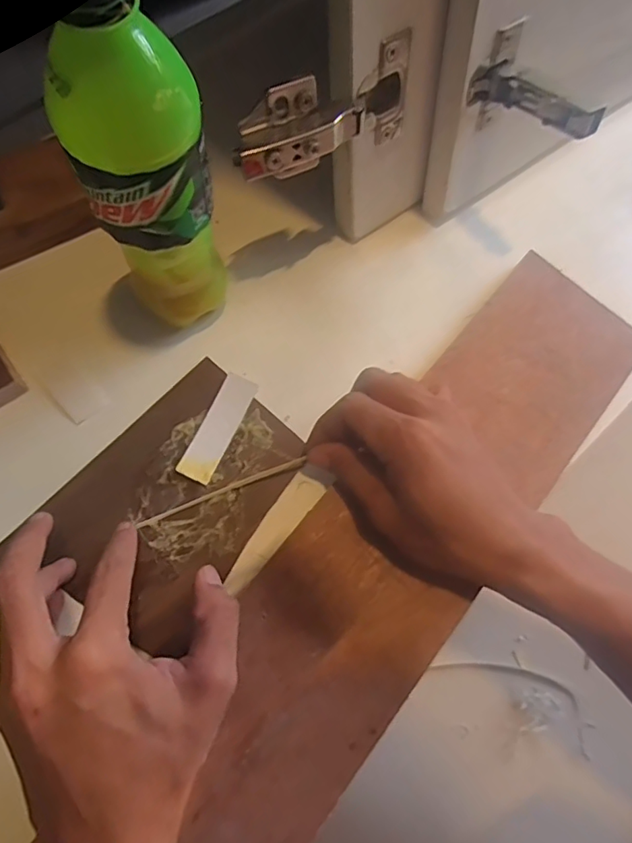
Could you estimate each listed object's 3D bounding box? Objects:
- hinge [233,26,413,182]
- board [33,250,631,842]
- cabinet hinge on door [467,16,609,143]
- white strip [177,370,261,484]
[{"bbox_3d":[0.005,-0.175,0.303,0.120,0.051,0.033,-37,79,-14],"label":"hinge"},{"bbox_3d":[0.022,0.109,0.304,0.109,0.015,0.547,38,74,13],"label":"board"},{"bbox_3d":[0.129,-0.190,0.314,0.031,0.051,0.076,-34,73,-14],"label":"cabinet hinge on door"},{"bbox_3d":[-0.065,0.003,0.344,0.023,0.004,0.076,25,71,1],"label":"white strip"}]

